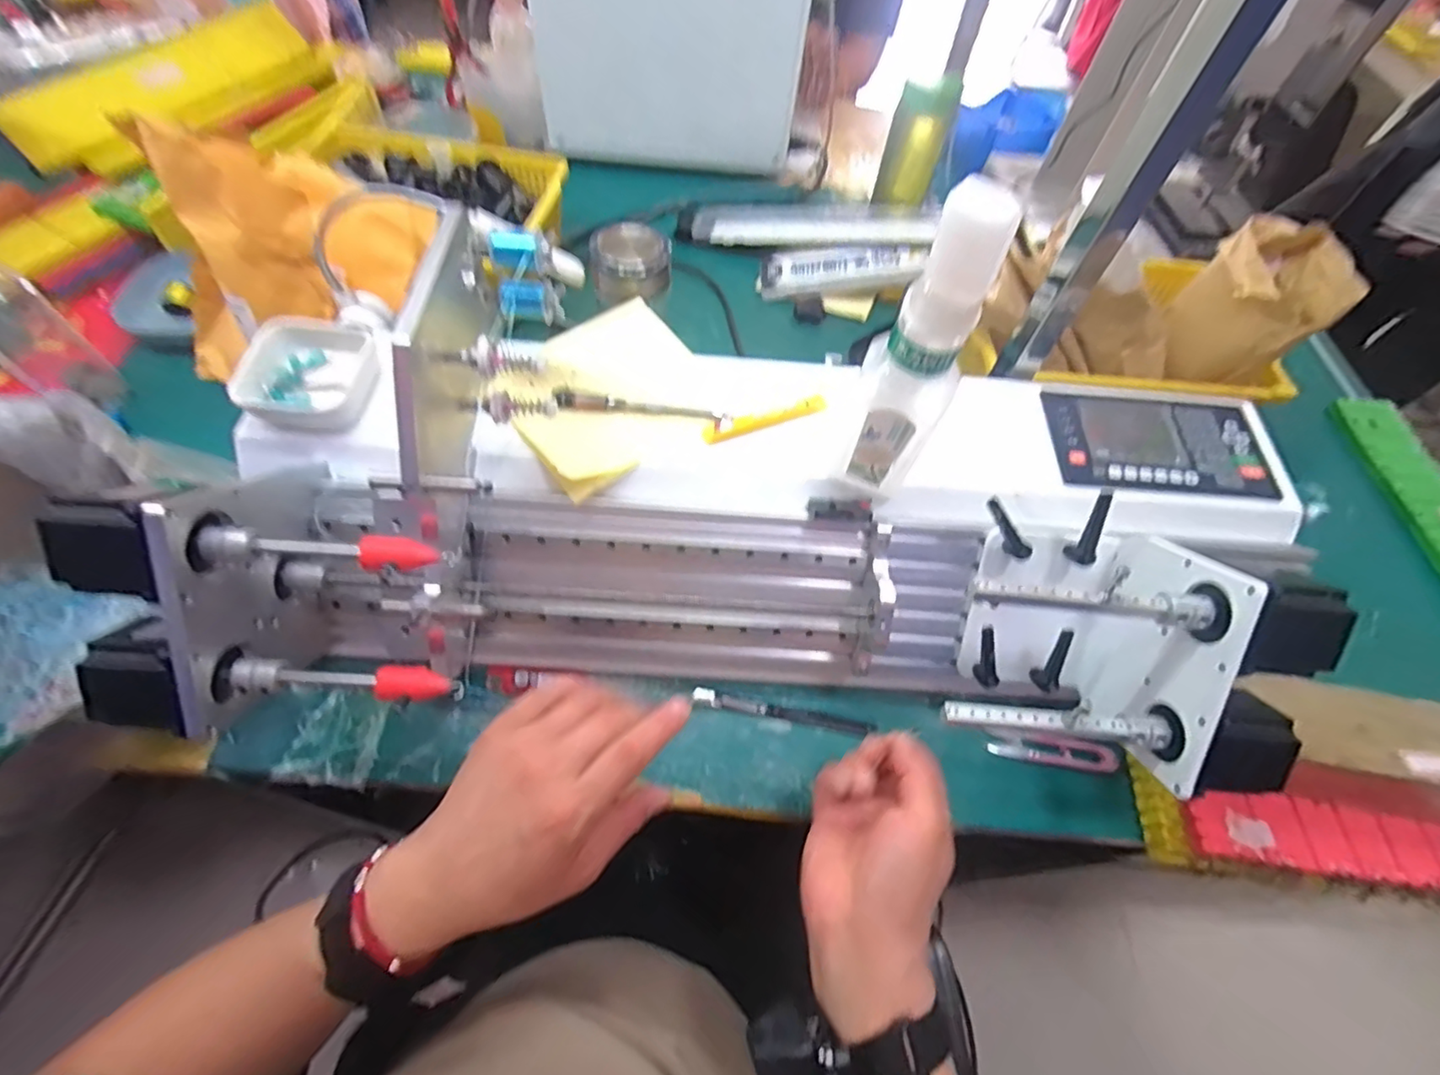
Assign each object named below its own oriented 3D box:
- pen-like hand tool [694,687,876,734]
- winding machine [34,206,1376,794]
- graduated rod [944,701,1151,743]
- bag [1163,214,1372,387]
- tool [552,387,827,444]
[{"bbox_3d":[0.051,0.141,0.490,0.144,0.009,0.012,11,58,3],"label":"pen-like hand tool"},{"bbox_3d":[0.040,0.010,0.445,0.785,0.204,0.295,4,58,-2],"label":"winding machine"},{"bbox_3d":[0.204,0.116,0.379,0.124,0.007,0.014,8,58,0],"label":"graduated rod"},{"bbox_3d":[0.517,-0.223,0.595,0.079,0.167,0.127,-13,67,-18],"label":"bag"},{"bbox_3d":[-0.020,-0.094,0.467,0.207,0.016,0.043,-1,58,-5],"label":"tool"}]

